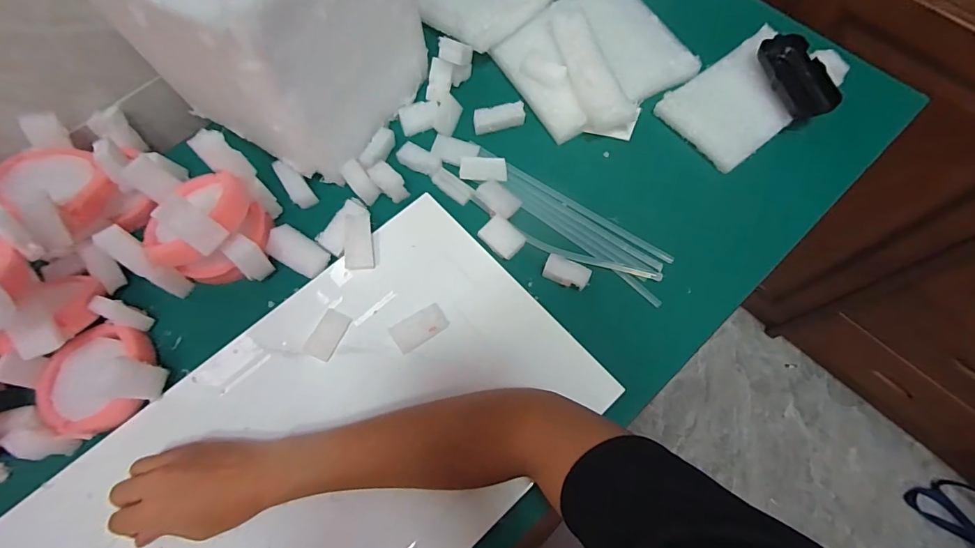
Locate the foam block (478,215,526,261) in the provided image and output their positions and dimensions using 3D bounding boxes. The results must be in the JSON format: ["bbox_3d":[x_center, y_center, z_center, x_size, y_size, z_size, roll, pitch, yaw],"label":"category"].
[{"bbox_3d":[0.016,-0.039,0.477,0.043,0.008,0.035,38,74,15],"label":"foam block"}]

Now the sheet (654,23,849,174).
[{"bbox_3d":[0.311,-0.211,0.523,0.185,0.040,0.126,-35,71,-11],"label":"sheet"}]

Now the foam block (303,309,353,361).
[{"bbox_3d":[-0.161,0.062,0.456,0.030,0.004,0.050,25,71,11],"label":"foam block"}]

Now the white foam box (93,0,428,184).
[{"bbox_3d":[-0.217,-0.263,0.464,0.209,0.219,0.212,28,72,12],"label":"white foam box"}]

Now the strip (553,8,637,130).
[{"bbox_3d":[0.119,-0.246,0.541,0.054,0.028,0.171,-18,69,-5],"label":"strip"}]

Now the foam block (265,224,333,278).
[{"bbox_3d":[-0.204,-0.023,0.485,0.066,0.011,0.037,30,86,0],"label":"foam block"}]

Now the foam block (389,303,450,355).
[{"bbox_3d":[-0.067,0.053,0.447,0.054,0.011,0.029,-32,71,-10],"label":"foam block"}]

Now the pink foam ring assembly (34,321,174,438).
[{"bbox_3d":[-0.380,0.098,0.427,0.102,0.042,0.100,-1,69,2],"label":"pink foam ring assembly"}]

